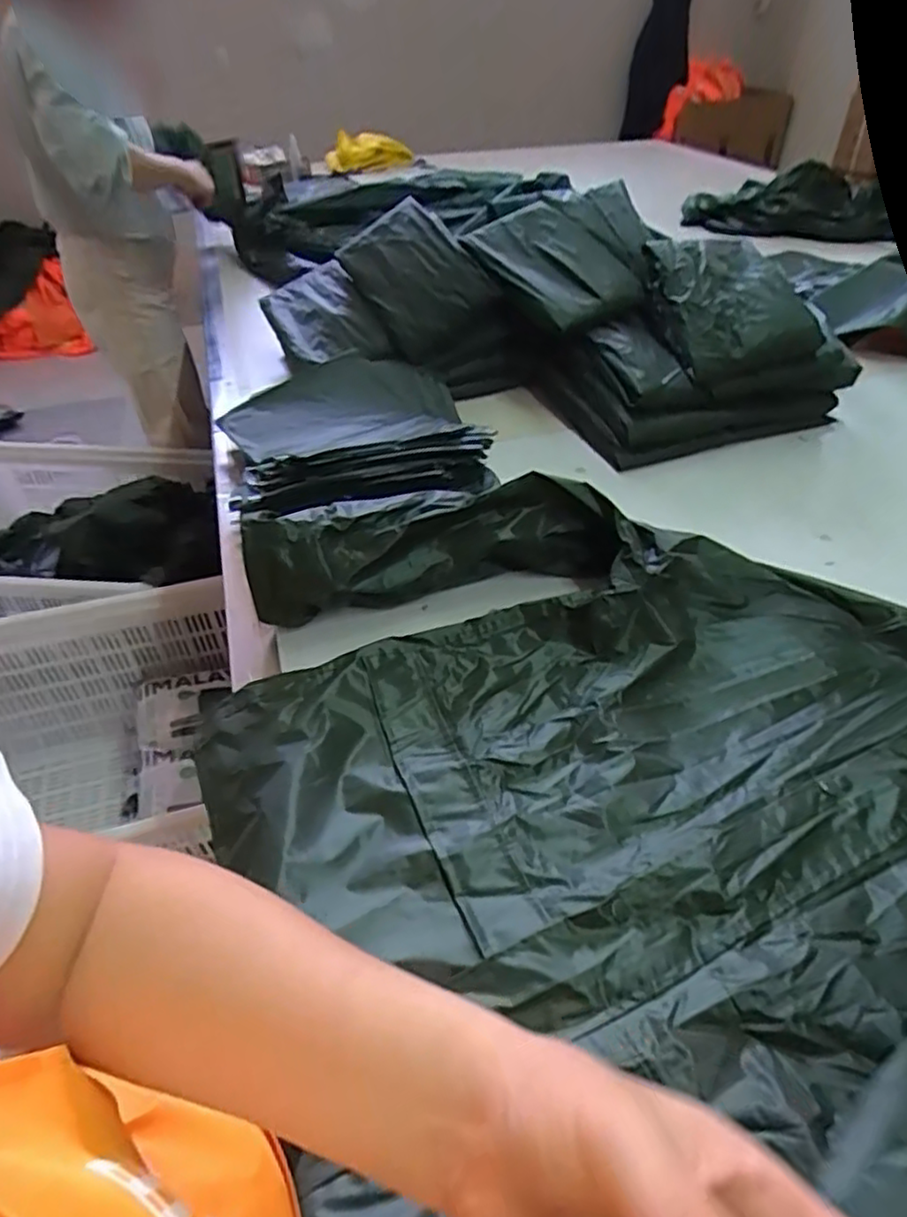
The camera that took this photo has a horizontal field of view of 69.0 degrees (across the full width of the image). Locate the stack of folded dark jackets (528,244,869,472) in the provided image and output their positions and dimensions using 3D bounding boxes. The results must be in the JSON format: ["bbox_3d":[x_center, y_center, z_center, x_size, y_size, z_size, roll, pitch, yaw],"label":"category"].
[{"bbox_3d":[0.358,-0.411,1.031,0.376,0.198,0.290,-14,44,-13],"label":"stack of folded dark jackets"}]

